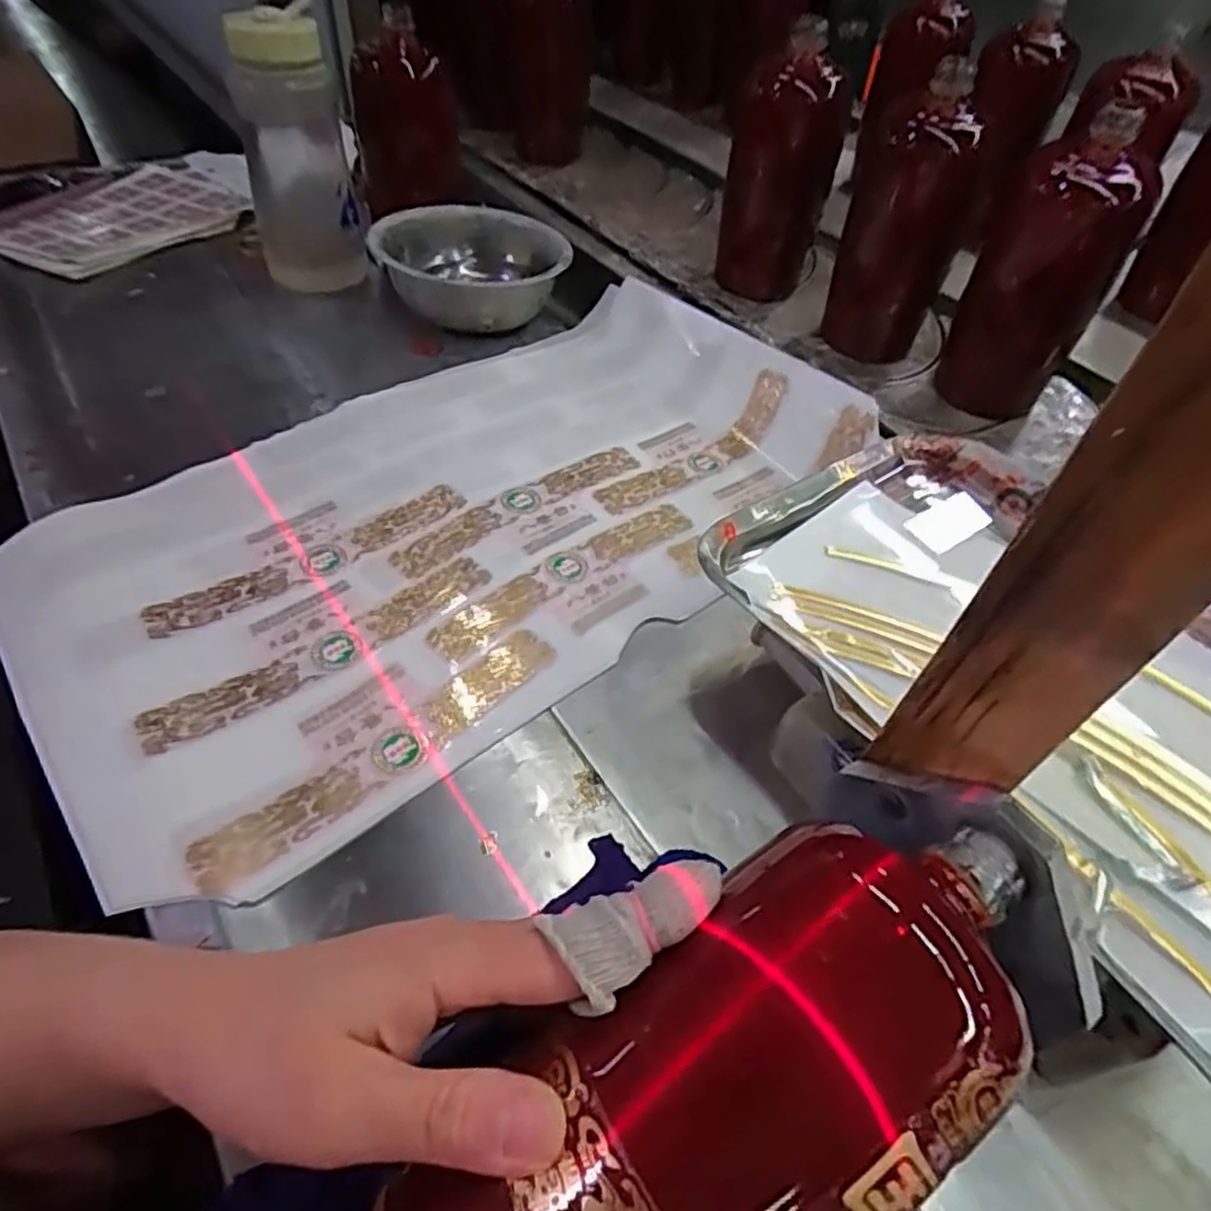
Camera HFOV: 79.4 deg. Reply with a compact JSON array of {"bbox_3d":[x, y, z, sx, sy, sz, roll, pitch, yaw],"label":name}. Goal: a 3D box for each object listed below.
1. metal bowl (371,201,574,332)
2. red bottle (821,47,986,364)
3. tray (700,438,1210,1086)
[{"bbox_3d":[-0.109,-0.286,0.618,0.149,0.055,0.150,1,50,-1],"label":"metal bowl"},{"bbox_3d":[0.224,-0.287,0.548,0.065,0.187,0.059,-24,55,-21],"label":"red bottle"},{"bbox_3d":[0.198,0.033,0.324,0.197,0.026,0.302,-22,54,-20],"label":"tray"}]

